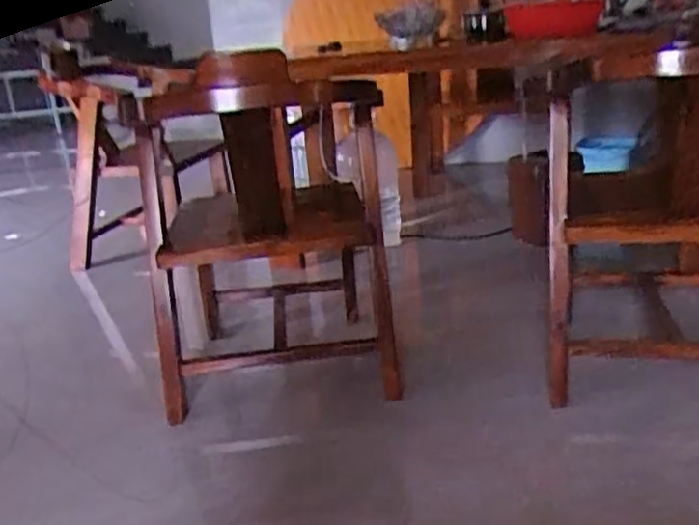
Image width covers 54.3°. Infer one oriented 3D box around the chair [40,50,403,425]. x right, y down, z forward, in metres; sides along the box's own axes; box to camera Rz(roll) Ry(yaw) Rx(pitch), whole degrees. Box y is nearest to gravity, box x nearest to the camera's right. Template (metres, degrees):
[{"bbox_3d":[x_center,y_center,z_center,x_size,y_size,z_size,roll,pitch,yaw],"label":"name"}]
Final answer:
[{"bbox_3d":[-0.195,-0.100,1.629,0.551,0.764,0.650,-4,20,3],"label":"chair"}]

